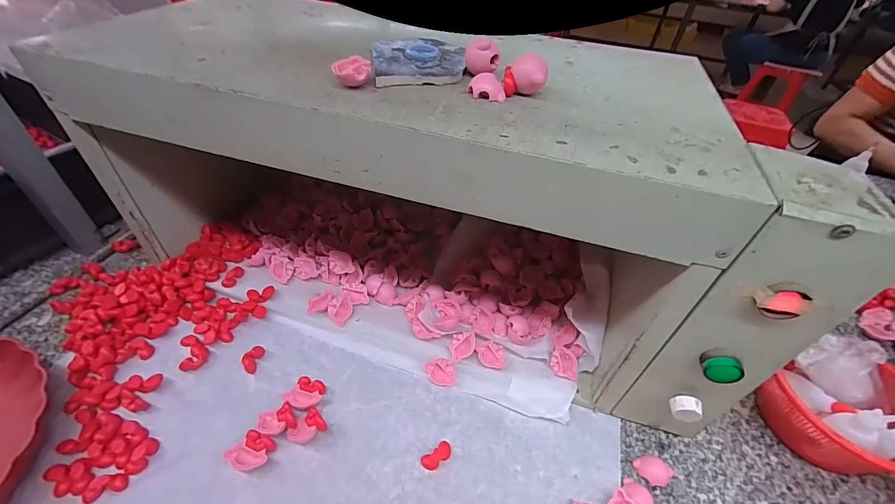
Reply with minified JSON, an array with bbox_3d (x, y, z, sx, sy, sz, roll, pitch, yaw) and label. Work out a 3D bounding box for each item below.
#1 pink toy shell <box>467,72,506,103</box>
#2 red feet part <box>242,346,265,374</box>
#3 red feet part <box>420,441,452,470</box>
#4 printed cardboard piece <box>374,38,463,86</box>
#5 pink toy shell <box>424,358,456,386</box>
[{"bbox_3d":[0.031,-0.128,0.298,0.029,0.014,0.021,10,44,4],"label":"pink toy shell"},{"bbox_3d":[-0.221,0.121,0.433,0.015,0.014,0.032,5,44,-1],"label":"red feet part"},{"bbox_3d":[-0.009,0.200,0.375,0.033,0.010,0.016,-24,51,-28],"label":"red feet part"},{"bbox_3d":[-0.024,-0.167,0.334,0.080,0.011,0.086,-4,45,-10],"label":"printed cardboard piece"},{"bbox_3d":[-0.008,0.137,0.432,0.031,0.004,0.031,-16,77,-3],"label":"pink toy shell"}]

